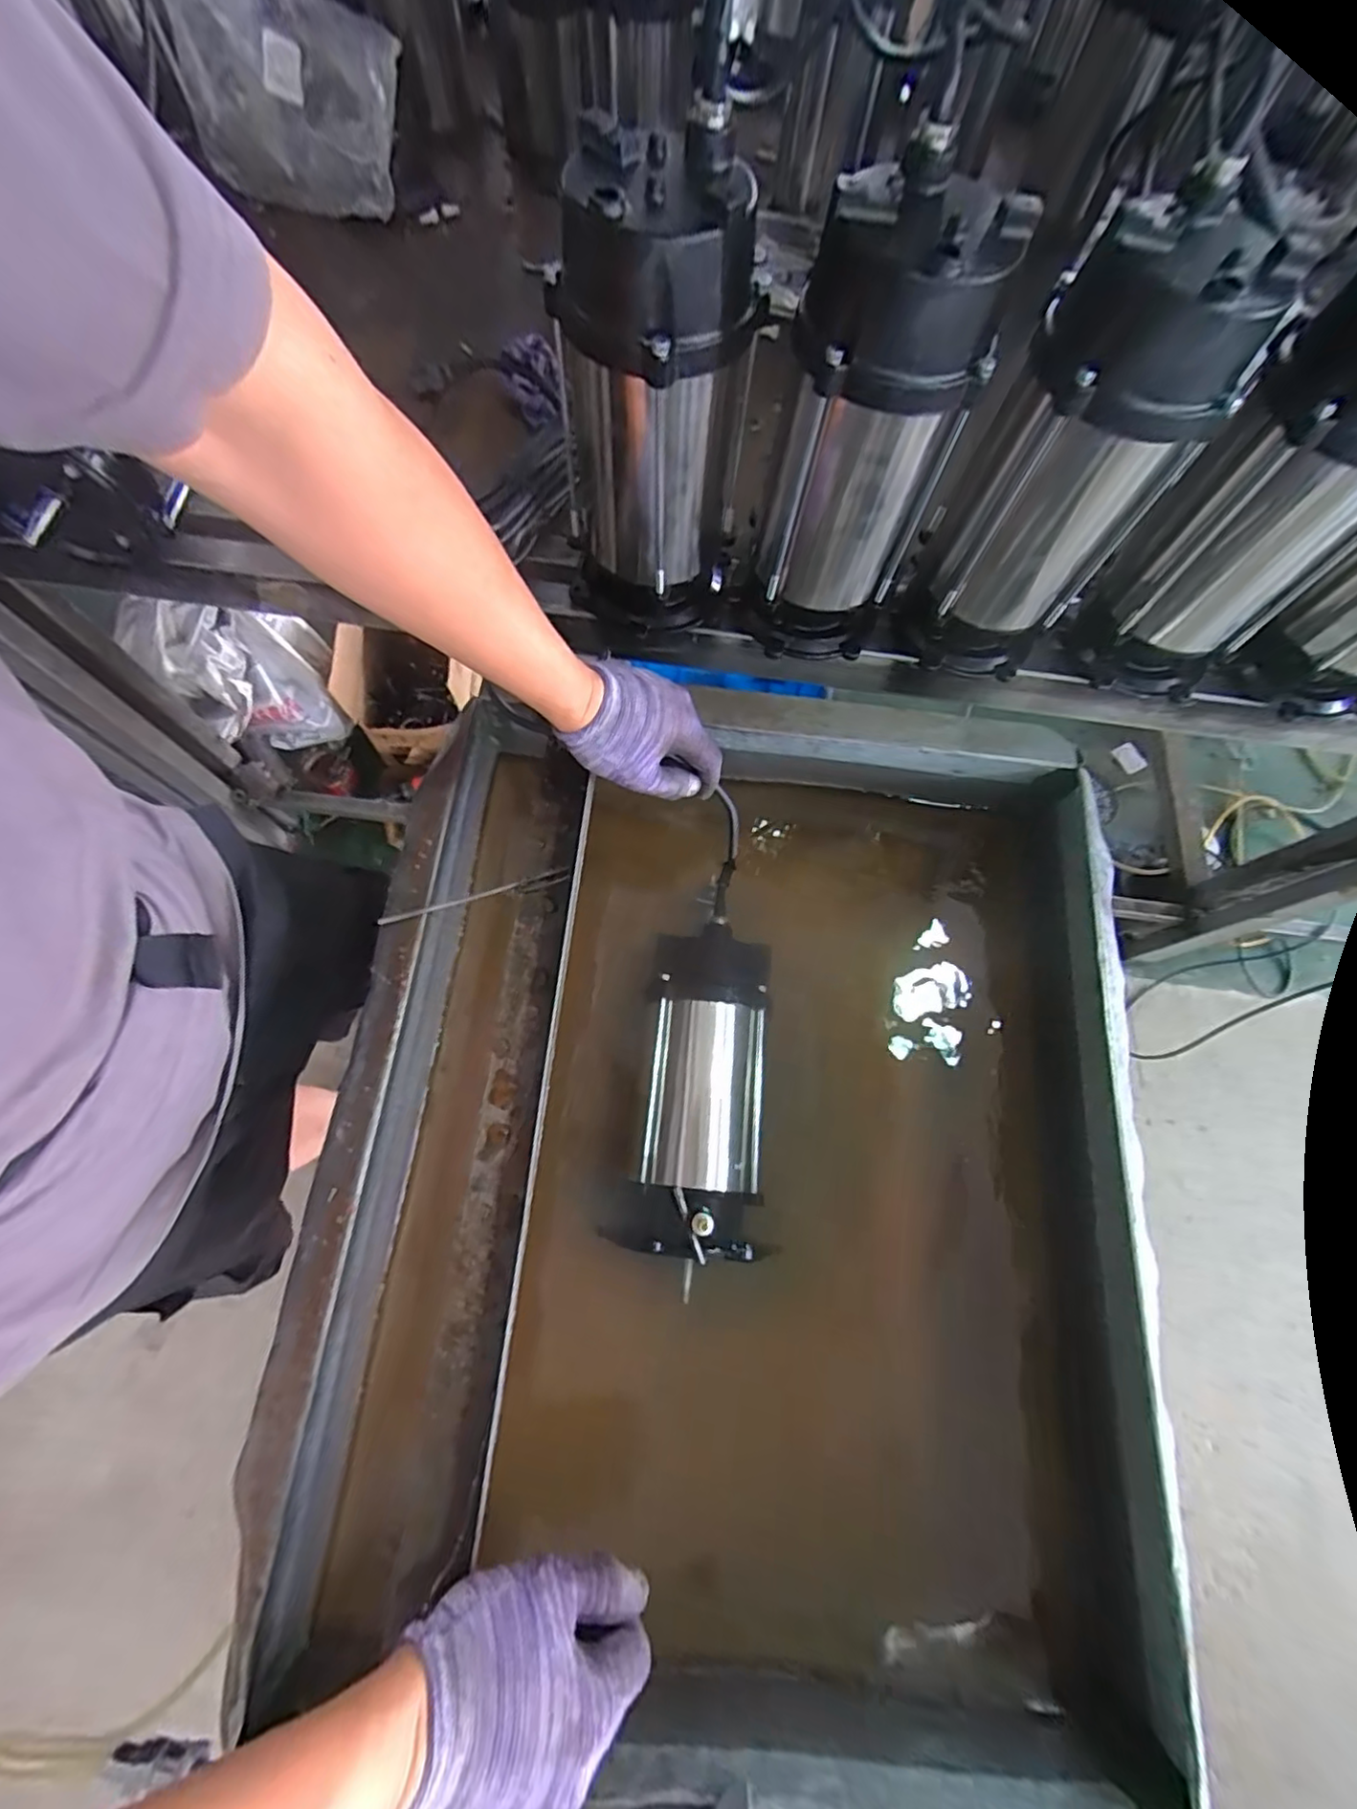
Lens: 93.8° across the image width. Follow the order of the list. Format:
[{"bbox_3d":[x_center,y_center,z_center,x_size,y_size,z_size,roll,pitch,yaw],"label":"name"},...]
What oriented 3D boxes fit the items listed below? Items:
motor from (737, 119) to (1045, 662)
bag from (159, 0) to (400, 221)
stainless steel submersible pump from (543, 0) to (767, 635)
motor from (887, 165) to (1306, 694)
[{"bbox_3d":[0.131,-0.336,0.482,0.124,0.278,0.120,18,71,4],"label":"motor"},{"bbox_3d":[-0.452,-0.926,0.732,0.239,0.172,0.052,17,37,-2],"label":"bag"},{"bbox_3d":[-0.022,-0.358,0.483,0.136,0.282,0.115,-1,71,-3],"label":"stainless steel submersible pump"},{"bbox_3d":[0.280,-0.315,0.480,0.125,0.278,0.114,32,73,8],"label":"motor"}]

